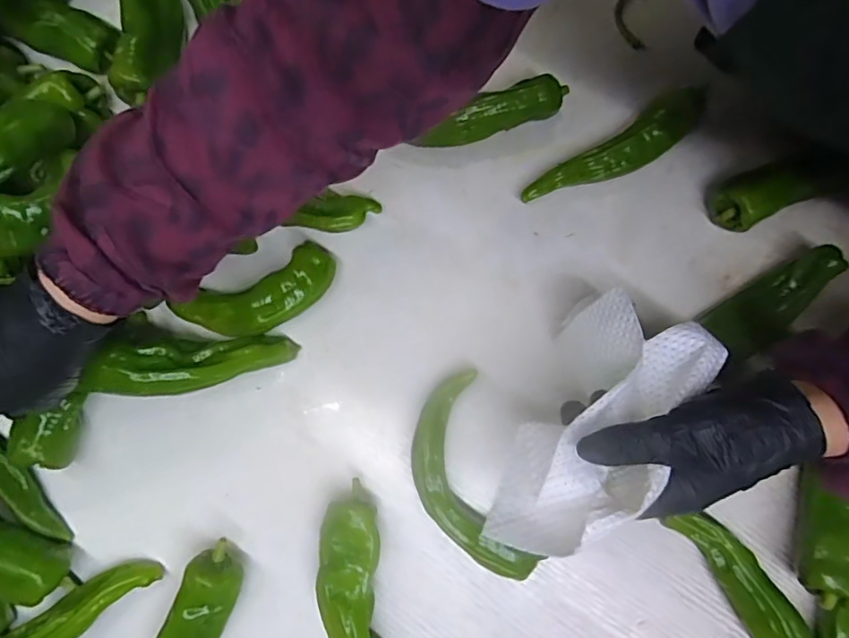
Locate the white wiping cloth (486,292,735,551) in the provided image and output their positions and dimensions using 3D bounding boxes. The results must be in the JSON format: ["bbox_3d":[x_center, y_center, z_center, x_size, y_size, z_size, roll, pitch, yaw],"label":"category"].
[{"bbox_3d":[0.100,0.063,0.318,0.078,0.063,0.170,35,72,5],"label":"white wiping cloth"}]

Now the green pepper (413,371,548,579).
[{"bbox_3d":[0.027,0.116,0.385,0.064,0.033,0.142,-18,82,-3],"label":"green pepper"}]

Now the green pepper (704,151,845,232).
[{"bbox_3d":[0.270,-0.102,0.415,0.098,0.043,0.044,-23,82,-4],"label":"green pepper"}]

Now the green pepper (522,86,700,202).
[{"bbox_3d":[0.157,-0.133,0.421,0.165,0.026,0.036,-34,83,-5],"label":"green pepper"}]

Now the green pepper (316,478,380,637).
[{"bbox_3d":[-0.041,0.199,0.371,0.052,0.043,0.152,-19,82,-3],"label":"green pepper"}]

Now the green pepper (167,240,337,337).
[{"bbox_3d":[-0.119,-0.016,0.390,0.114,0.029,0.047,-30,83,-5],"label":"green pepper"}]

